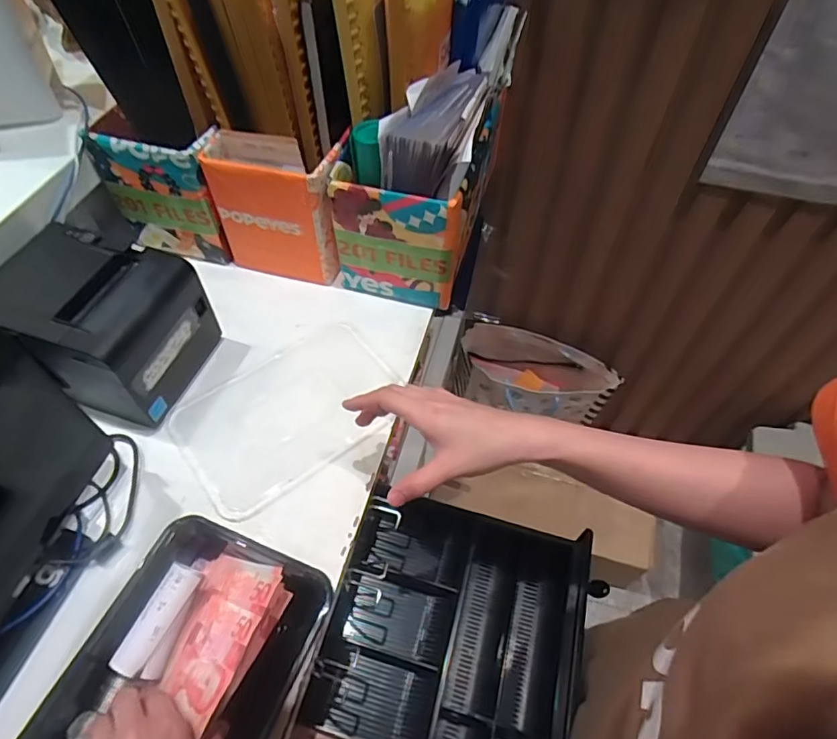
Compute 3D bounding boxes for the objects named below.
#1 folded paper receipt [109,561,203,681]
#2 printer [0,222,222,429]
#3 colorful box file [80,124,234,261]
[{"bbox_3d":[-0.203,0.199,0.422,0.029,0.035,0.080,15,55,9],"label":"folded paper receipt"},{"bbox_3d":[-0.316,-0.043,0.540,0.154,0.122,0.130,15,55,9],"label":"printer"},{"bbox_3d":[-0.301,-0.217,0.645,0.148,0.155,0.063,12,55,7],"label":"colorful box file"}]

